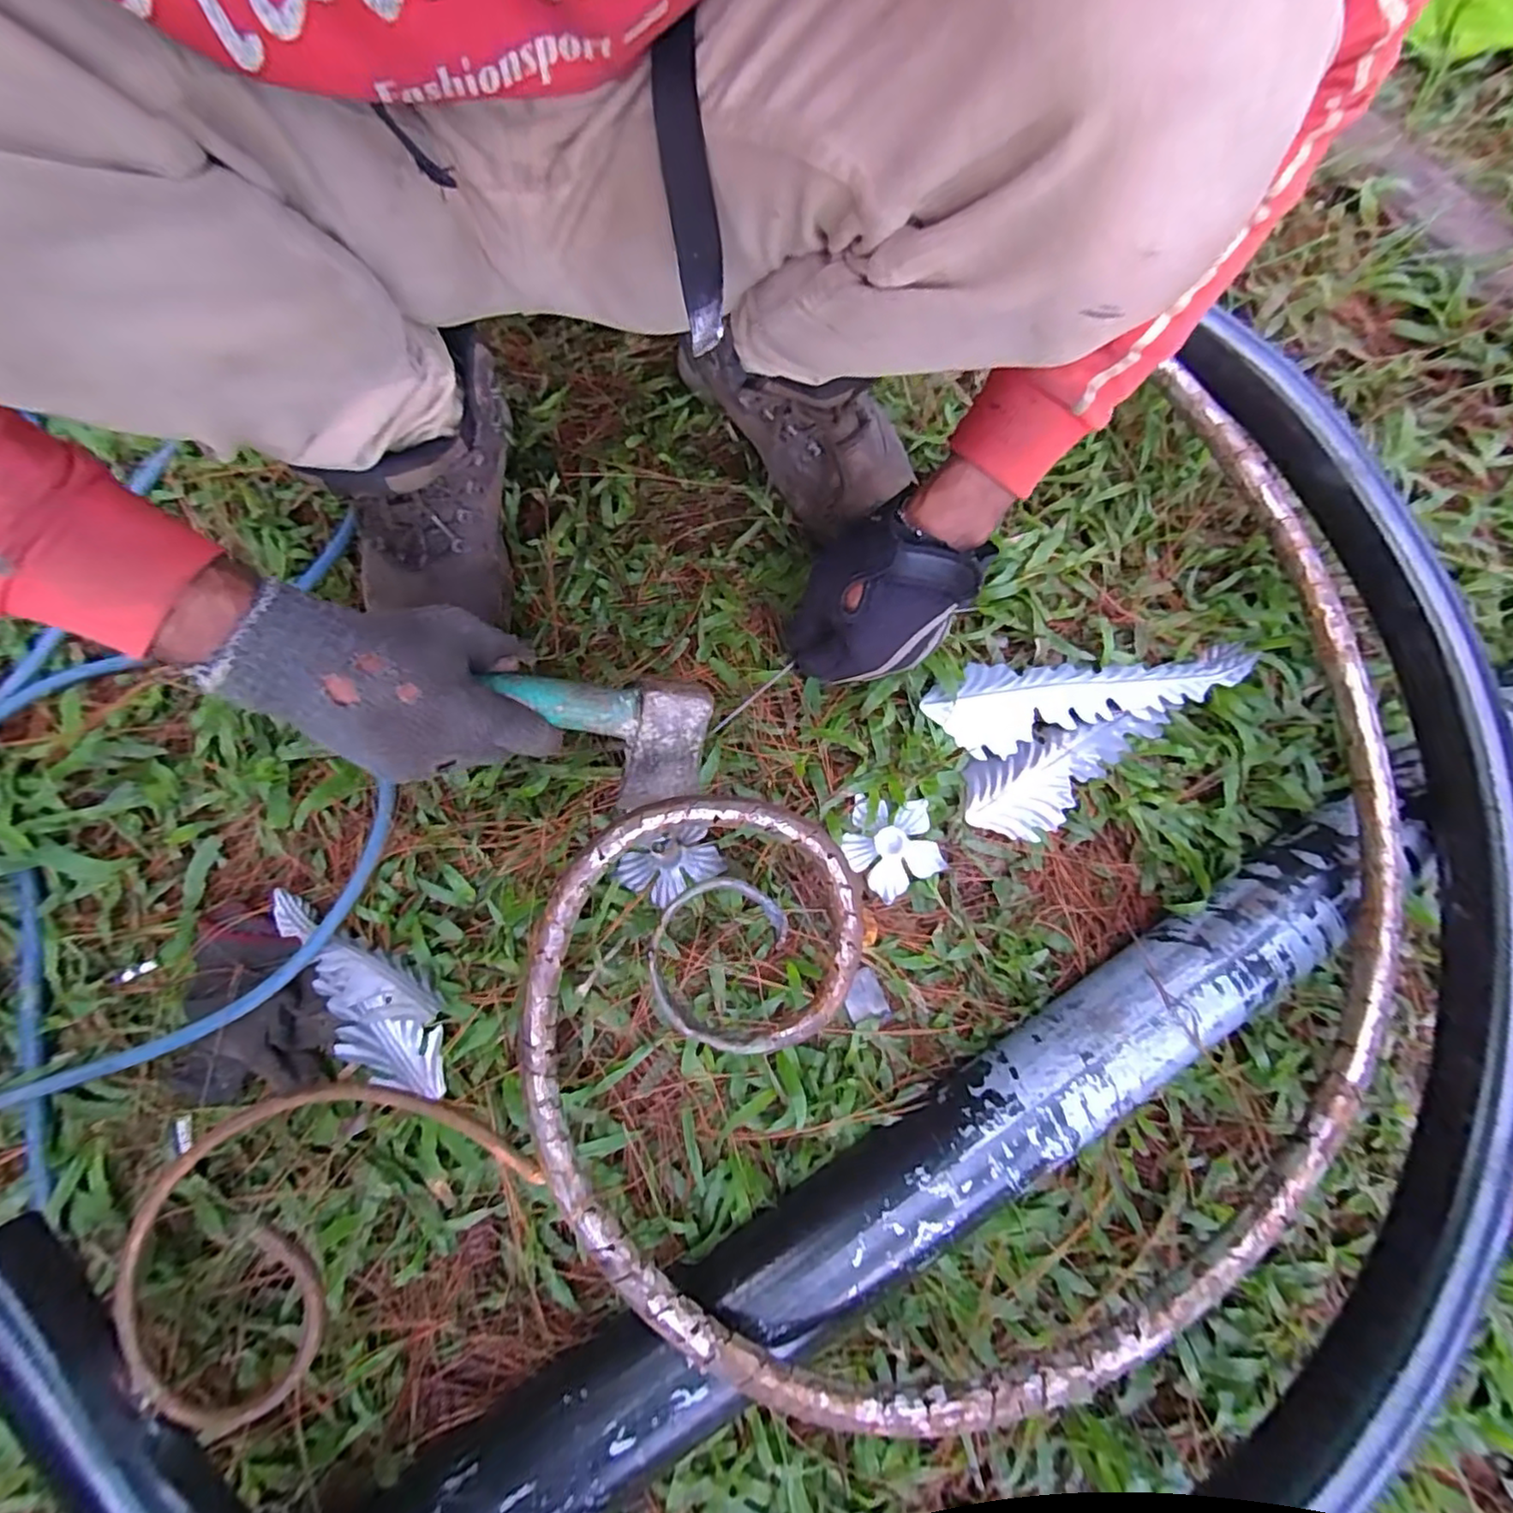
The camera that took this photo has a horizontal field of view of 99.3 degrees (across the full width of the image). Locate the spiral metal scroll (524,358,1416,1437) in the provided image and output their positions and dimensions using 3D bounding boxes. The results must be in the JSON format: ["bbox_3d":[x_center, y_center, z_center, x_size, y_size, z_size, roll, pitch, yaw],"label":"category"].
[{"bbox_3d":[0.200,0.090,0.403,0.661,0.032,0.433,-36,79,-9],"label":"spiral metal scroll"}]

